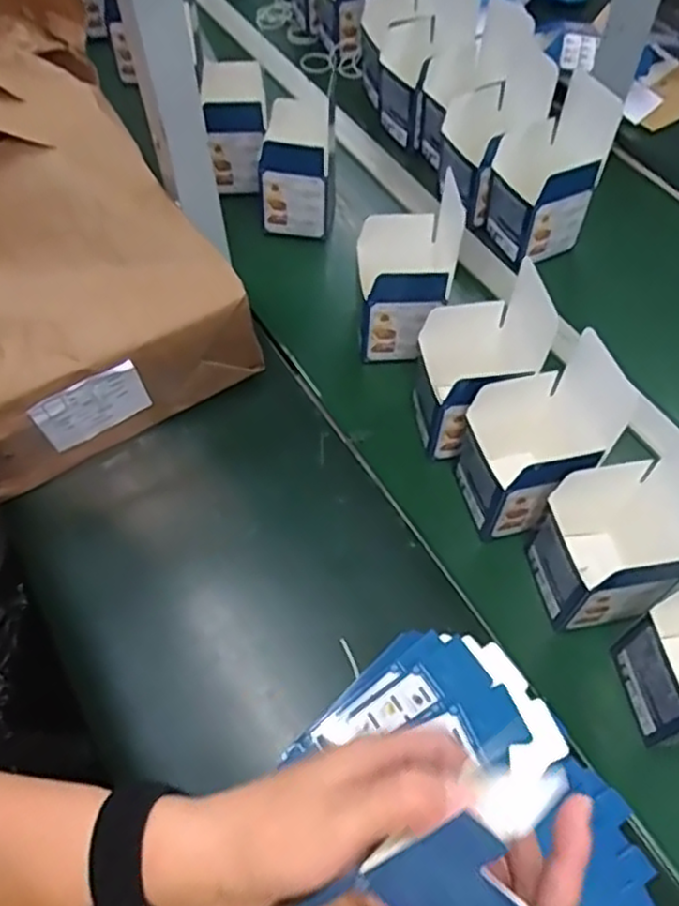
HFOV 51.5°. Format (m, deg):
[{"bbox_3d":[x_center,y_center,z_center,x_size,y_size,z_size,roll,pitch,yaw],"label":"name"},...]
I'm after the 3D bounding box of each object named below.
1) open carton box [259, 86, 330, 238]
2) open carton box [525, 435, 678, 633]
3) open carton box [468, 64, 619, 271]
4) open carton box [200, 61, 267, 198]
[{"bbox_3d":[-0.052,-0.343,0.838,0.085,0.116,0.116,0,56,3],"label":"open carton box"},{"bbox_3d":[0.223,0.071,0.566,0.104,0.142,0.095,-11,57,-4],"label":"open carton box"},{"bbox_3d":[0.227,-0.304,0.777,0.107,0.160,0.106,-22,58,-12],"label":"open carton box"},{"bbox_3d":[-0.130,-0.401,0.869,0.085,0.111,0.104,-8,59,-1],"label":"open carton box"}]

